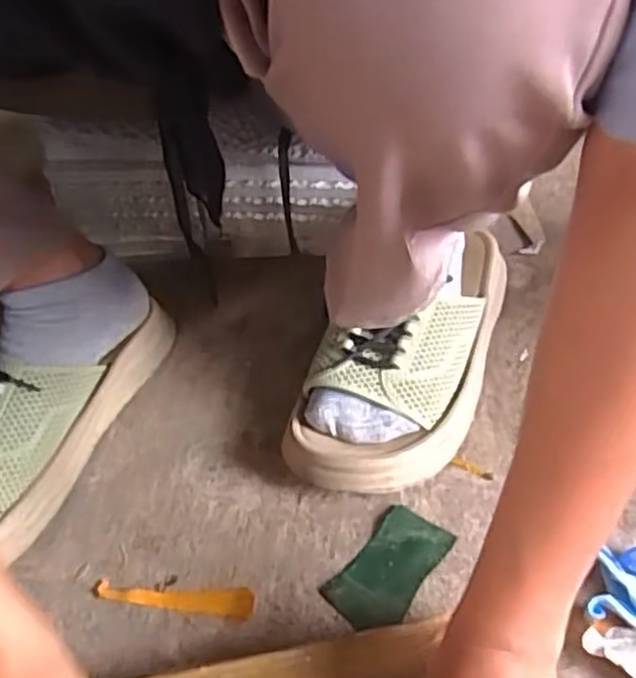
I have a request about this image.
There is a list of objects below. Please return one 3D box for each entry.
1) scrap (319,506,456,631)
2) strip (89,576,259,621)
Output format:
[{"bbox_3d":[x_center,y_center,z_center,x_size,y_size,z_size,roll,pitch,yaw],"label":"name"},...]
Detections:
[{"bbox_3d":[0.040,0.132,0.415,0.043,0.004,0.074,31,59,29],"label":"scrap"},{"bbox_3d":[-0.084,0.148,0.417,0.095,0.008,0.016,3,49,9],"label":"strip"}]

